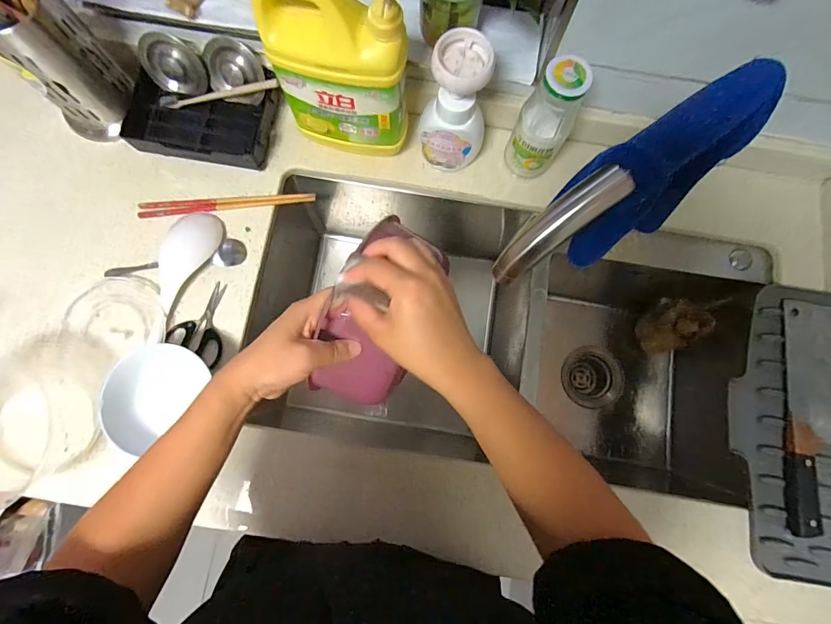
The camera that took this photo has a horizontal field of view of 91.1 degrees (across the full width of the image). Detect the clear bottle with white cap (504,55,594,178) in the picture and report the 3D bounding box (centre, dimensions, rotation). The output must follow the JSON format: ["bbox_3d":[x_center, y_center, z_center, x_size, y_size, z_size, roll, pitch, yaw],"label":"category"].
[{"bbox_3d":[0.155,-0.223,0.494,0.064,0.164,0.062,0,80,-1],"label":"clear bottle with white cap"}]

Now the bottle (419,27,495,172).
[{"bbox_3d":[0.049,-0.244,0.493,0.076,0.163,0.070,12,80,1],"label":"bottle"}]

